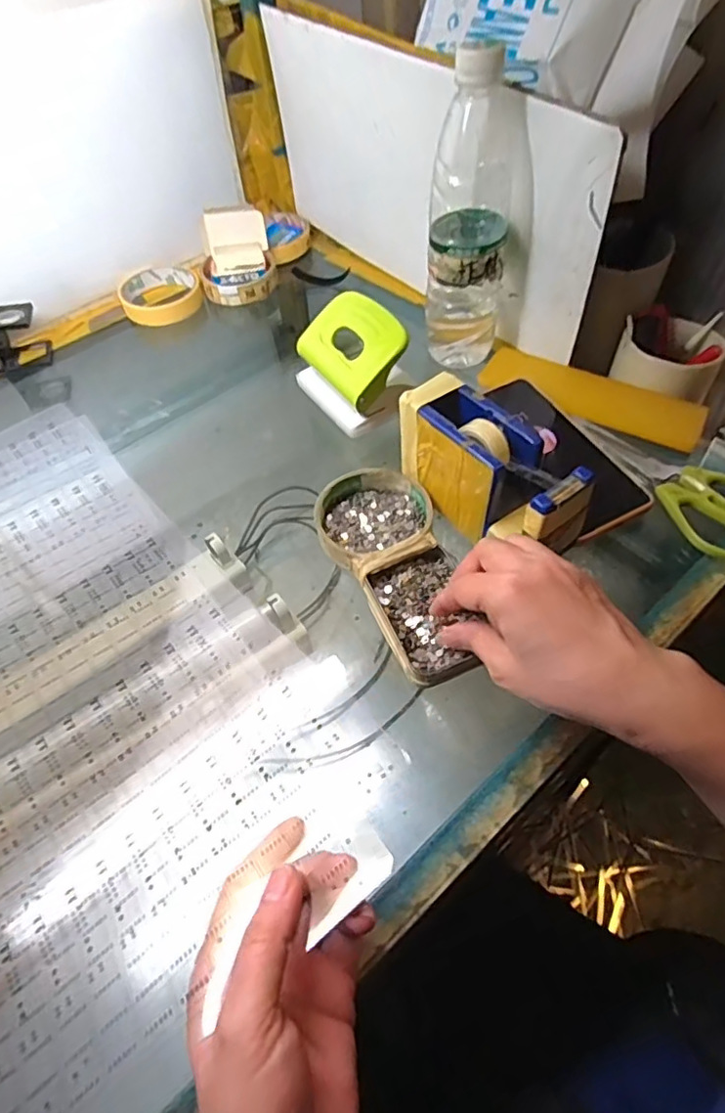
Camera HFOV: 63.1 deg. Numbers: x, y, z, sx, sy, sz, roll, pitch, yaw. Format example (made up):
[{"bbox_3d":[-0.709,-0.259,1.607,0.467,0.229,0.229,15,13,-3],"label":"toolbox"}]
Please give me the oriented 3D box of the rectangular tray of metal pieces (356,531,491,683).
[{"bbox_3d":[0.042,0.034,0.382,0.065,0.020,0.093,-17,54,-10],"label":"rectangular tray of metal pieces"}]

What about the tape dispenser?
[{"bbox_3d":[0.082,-0.051,0.402,0.053,0.081,0.135,-33,58,-19],"label":"tape dispenser"}]

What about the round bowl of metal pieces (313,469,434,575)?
[{"bbox_3d":[0.008,-0.026,0.427,0.081,0.020,0.083,-2,53,3],"label":"round bowl of metal pieces"}]

